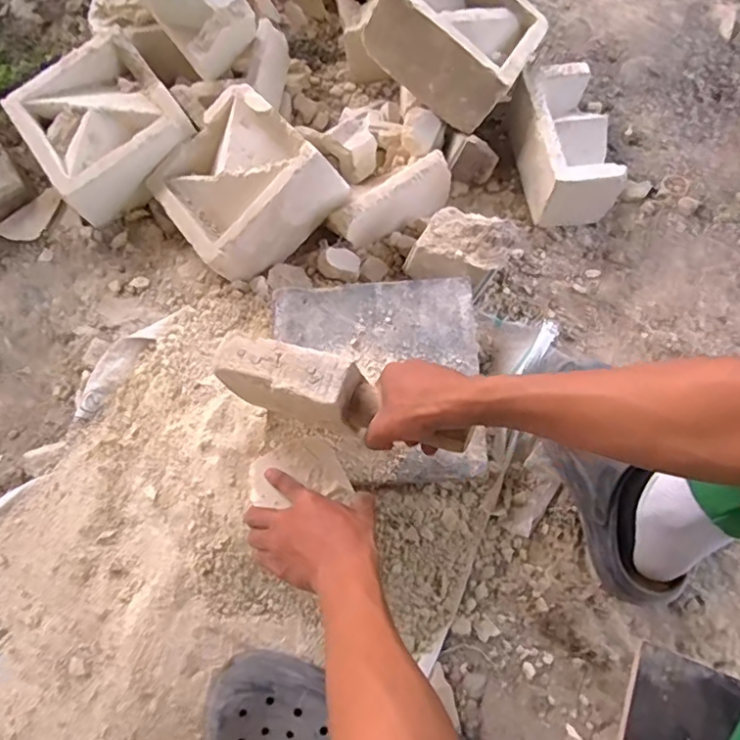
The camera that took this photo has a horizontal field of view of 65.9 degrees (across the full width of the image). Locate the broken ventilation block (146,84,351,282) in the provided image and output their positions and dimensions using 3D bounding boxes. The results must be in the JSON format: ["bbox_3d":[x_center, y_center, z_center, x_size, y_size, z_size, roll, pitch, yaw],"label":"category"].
[{"bbox_3d":[-0.172,-0.249,0.785,0.200,0.105,0.200,-43,65,3],"label":"broken ventilation block"}]

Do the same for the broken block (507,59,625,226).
[{"bbox_3d":[0.274,-0.322,0.807,0.108,0.093,0.200,-7,67,-1],"label":"broken block"}]

